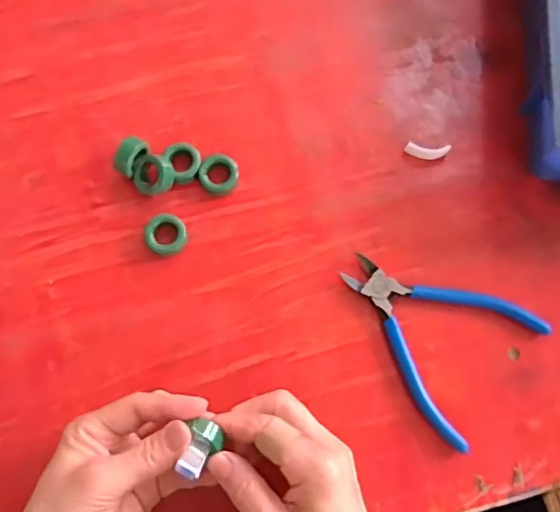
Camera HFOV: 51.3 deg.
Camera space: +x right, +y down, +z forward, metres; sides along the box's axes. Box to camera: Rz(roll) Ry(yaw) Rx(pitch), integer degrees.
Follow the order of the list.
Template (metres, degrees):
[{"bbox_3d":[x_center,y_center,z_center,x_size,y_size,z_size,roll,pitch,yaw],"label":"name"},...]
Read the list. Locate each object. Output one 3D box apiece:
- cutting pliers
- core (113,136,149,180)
[{"bbox_3d":[0.111,0.051,0.432,0.140,0.009,0.112,41,79,9],"label":"cutting pliers"},{"bbox_3d":[-0.115,-0.075,0.454,0.019,0.026,0.031,25,77,5],"label":"core"}]

